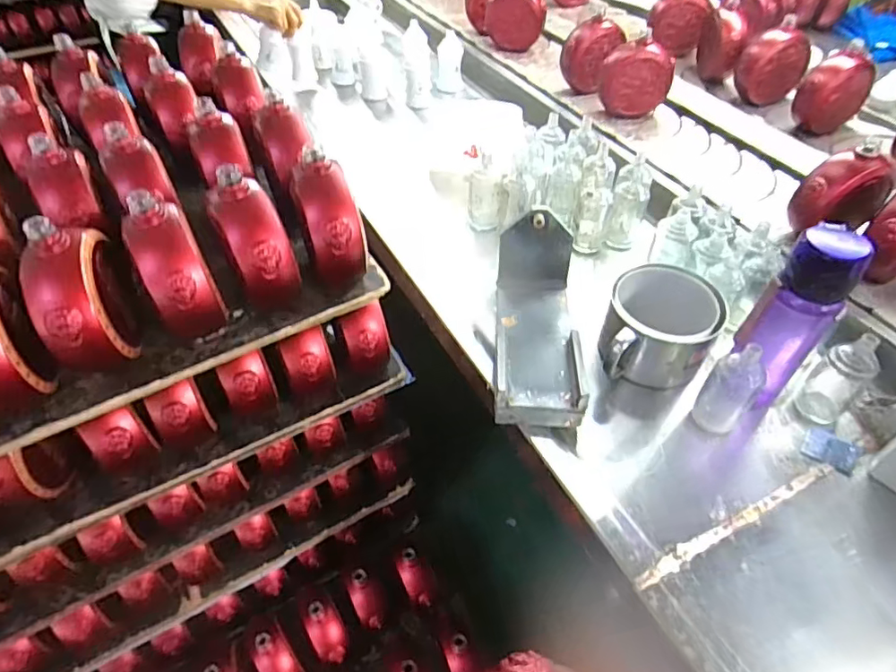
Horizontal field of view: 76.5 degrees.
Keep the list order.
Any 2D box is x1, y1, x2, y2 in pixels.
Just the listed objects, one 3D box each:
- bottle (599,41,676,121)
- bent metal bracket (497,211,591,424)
[{"bbox_3d":[0.372,-0.508,1.129,0.142,0.137,0.068,18,31,22],"label":"bottle"},{"bbox_3d":[0.114,-0.020,0.718,0.105,0.111,0.269,2,48,4],"label":"bent metal bracket"}]

